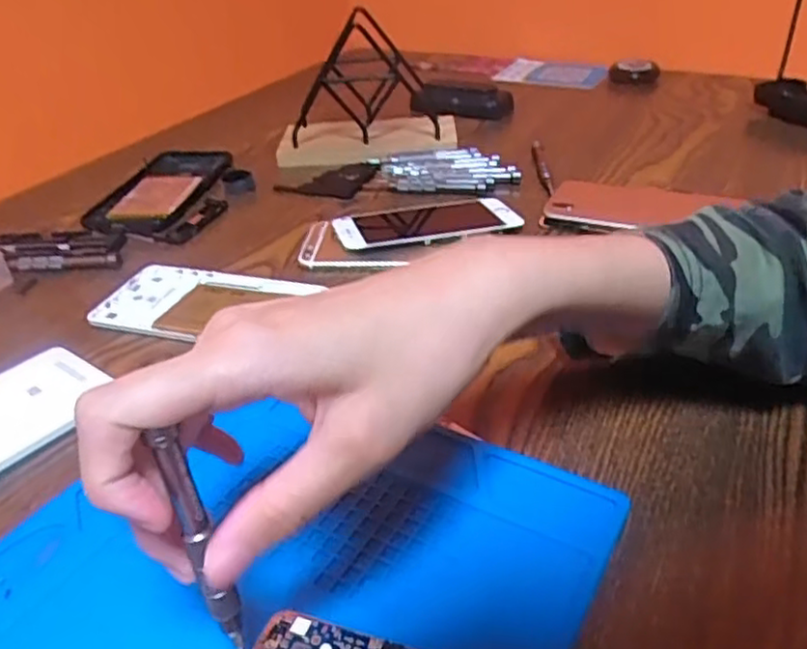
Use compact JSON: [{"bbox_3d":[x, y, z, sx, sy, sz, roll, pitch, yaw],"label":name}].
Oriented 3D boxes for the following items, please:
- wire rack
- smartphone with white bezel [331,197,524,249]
[{"bbox_3d":[-0.040,-0.236,0.653,0.137,0.111,0.100,-4,35,0],"label":"wire rack"},{"bbox_3d":[0.015,-0.078,0.517,0.130,0.012,0.069,-11,35,-10],"label":"smartphone with white bezel"}]

